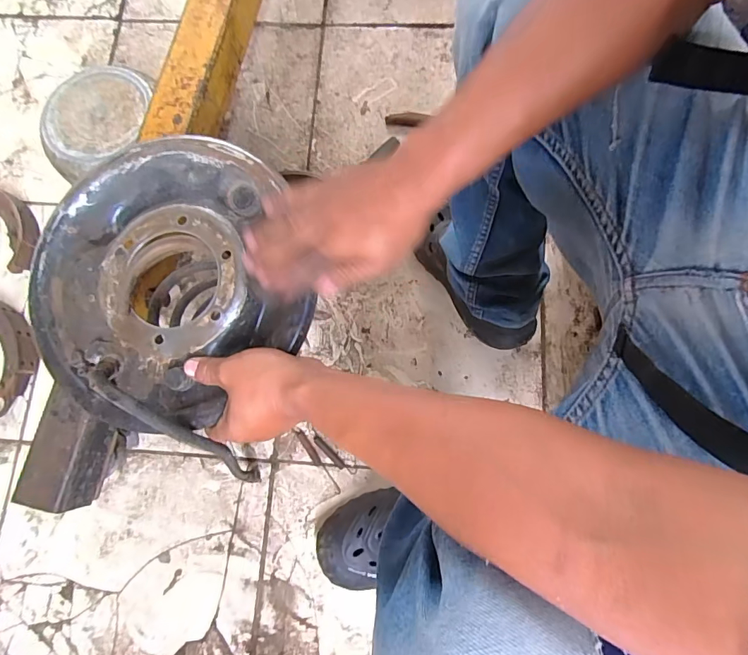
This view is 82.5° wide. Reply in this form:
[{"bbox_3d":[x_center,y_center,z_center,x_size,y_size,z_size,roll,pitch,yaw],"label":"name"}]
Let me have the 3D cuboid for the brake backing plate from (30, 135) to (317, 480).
[{"bbox_3d":[-0.181,-0.042,0.383,0.256,0.055,0.259,0,79,0],"label":"brake backing plate"}]

